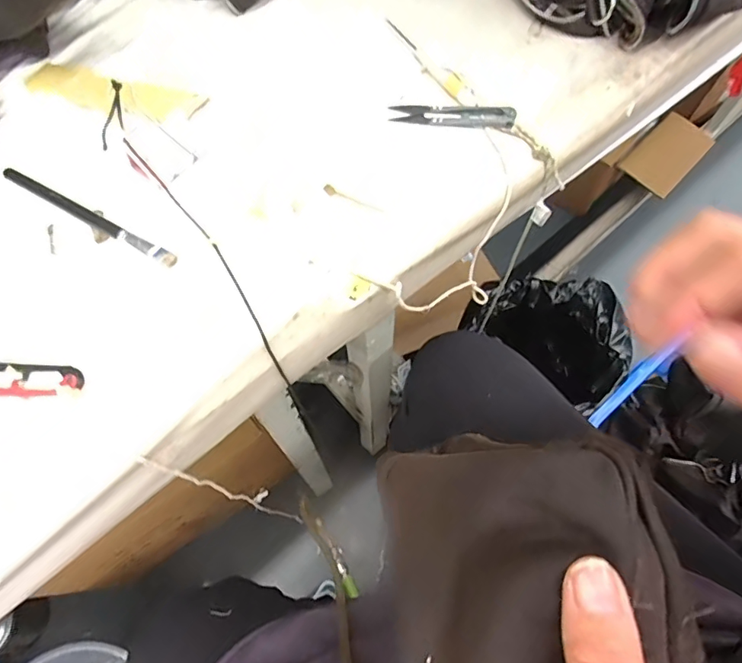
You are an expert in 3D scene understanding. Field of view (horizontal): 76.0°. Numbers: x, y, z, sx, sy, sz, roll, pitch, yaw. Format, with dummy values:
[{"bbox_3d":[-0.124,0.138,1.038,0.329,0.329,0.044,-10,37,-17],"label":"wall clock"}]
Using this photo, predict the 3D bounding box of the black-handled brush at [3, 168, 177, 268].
[{"bbox_3d":[-0.201,-0.083,0.335,0.160,0.008,0.009,28,69,13],"label":"black-handled brush"}]

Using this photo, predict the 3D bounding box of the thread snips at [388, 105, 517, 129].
[{"bbox_3d":[0.066,-0.176,0.385,0.097,0.005,0.024,4,66,3],"label":"thread snips"}]

